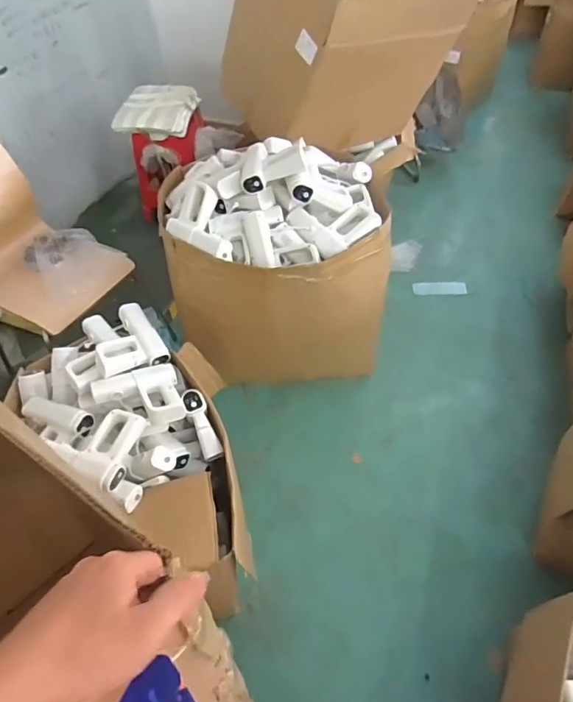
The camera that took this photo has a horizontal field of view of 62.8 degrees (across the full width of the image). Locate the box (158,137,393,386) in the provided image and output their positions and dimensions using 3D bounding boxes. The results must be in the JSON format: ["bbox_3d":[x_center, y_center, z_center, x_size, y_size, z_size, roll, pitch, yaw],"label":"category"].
[{"bbox_3d":[-0.043,-0.319,1.548,0.656,0.622,0.589,-11,52,-7],"label":"box"}]

